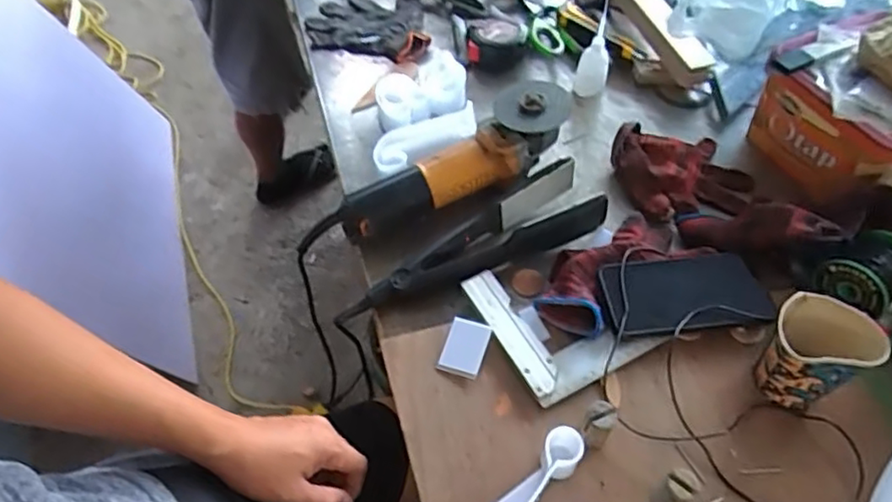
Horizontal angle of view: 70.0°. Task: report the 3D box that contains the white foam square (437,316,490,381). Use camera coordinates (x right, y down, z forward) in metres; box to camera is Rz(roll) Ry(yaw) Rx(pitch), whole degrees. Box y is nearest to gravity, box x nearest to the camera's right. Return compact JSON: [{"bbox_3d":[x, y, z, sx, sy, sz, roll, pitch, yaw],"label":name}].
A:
[{"bbox_3d":[0.018,0.092,0.607,0.039,0.010,0.053,16,56,14],"label":"white foam square"}]

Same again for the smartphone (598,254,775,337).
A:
[{"bbox_3d":[0.231,0.038,0.620,0.155,0.014,0.077,-7,54,-3],"label":"smartphone"}]

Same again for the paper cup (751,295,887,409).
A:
[{"bbox_3d":[0.313,0.094,0.553,0.070,0.089,0.076,-1,53,2],"label":"paper cup"}]

